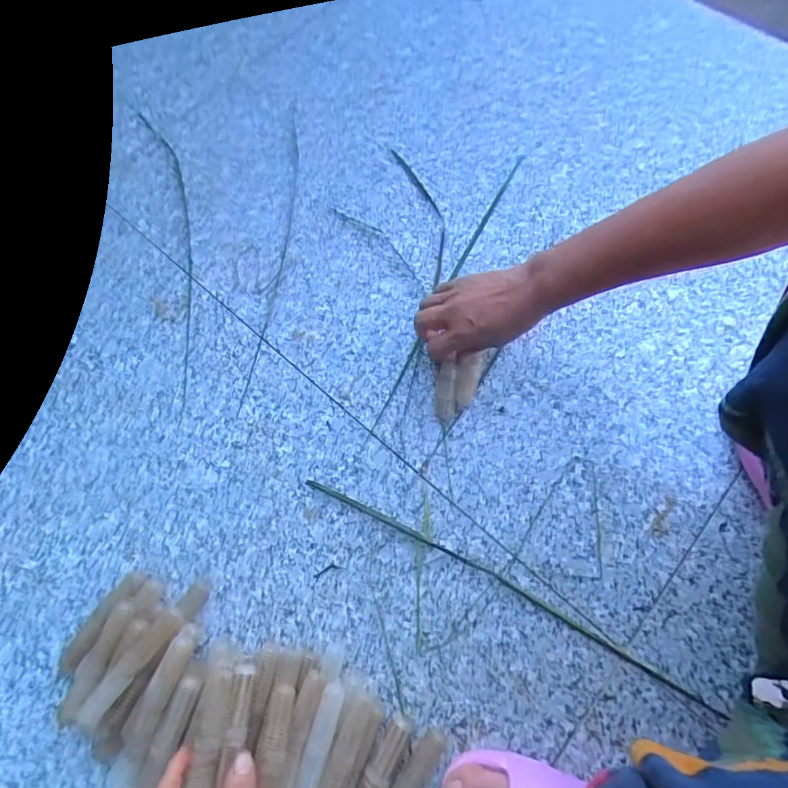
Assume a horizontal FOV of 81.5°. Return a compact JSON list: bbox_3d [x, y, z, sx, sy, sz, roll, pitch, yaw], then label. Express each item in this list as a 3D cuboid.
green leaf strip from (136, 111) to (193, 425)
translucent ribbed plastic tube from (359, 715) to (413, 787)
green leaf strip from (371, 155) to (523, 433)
[{"bbox_3d":[-0.266,-0.181,0.554,0.043,0.006,0.445,-15,71,-3],"label":"green leaf strip"},{"bbox_3d":[-0.014,0.310,0.369,0.021,0.023,0.093,24,73,10],"label":"translucent ribbed plastic tube"},{"bbox_3d":[0.070,-0.134,0.532,0.010,0.006,0.402,25,73,10],"label":"green leaf strip"}]

